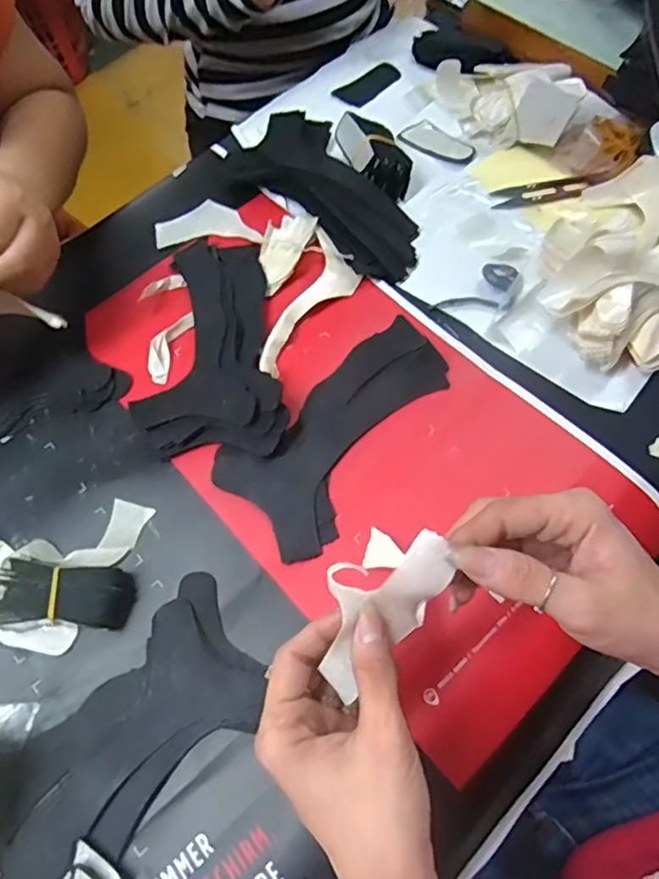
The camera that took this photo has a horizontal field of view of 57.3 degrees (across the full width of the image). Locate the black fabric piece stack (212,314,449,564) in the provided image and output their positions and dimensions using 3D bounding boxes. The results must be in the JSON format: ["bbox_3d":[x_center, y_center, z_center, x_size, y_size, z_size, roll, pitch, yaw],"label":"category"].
[{"bbox_3d":[0.016,-0.008,0.454,0.196,0.007,0.098,-40,71,-15],"label":"black fabric piece stack"}]

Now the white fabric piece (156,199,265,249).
[{"bbox_3d":[-0.107,-0.193,0.544,0.094,0.009,0.045,-1,69,4],"label":"white fabric piece"}]

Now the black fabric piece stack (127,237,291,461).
[{"bbox_3d":[-0.099,-0.078,0.476,0.108,0.028,0.196,-10,66,-2],"label":"black fabric piece stack"}]

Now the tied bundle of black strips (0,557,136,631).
[{"bbox_3d":[-0.175,0.104,0.401,0.081,0.033,0.039,3,66,3],"label":"tied bundle of black strips"}]

